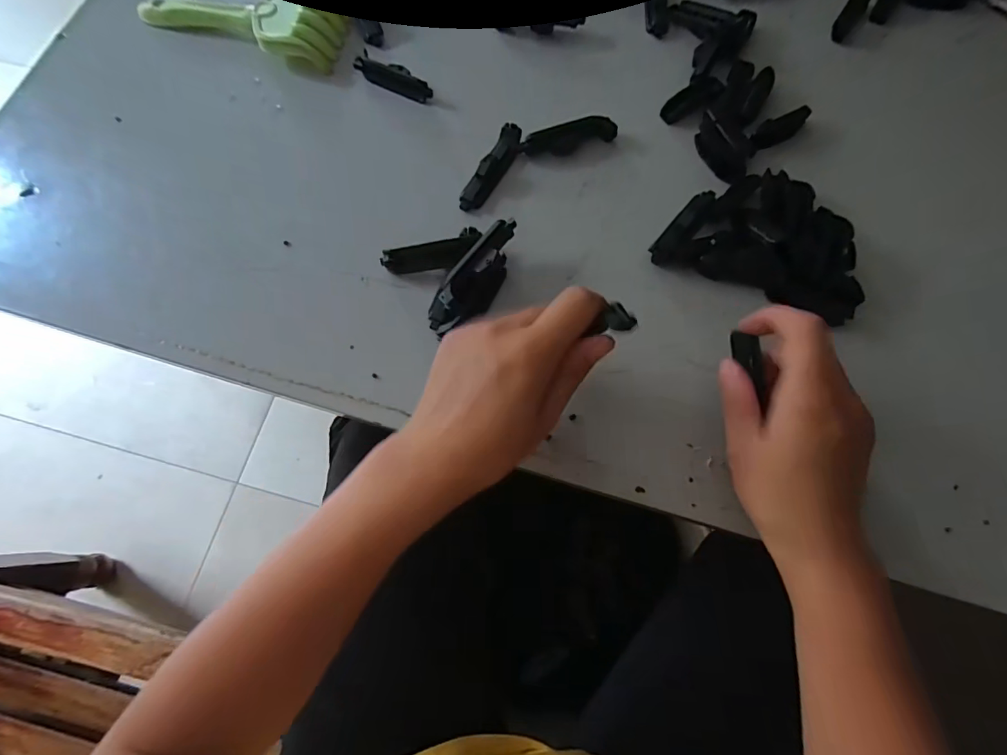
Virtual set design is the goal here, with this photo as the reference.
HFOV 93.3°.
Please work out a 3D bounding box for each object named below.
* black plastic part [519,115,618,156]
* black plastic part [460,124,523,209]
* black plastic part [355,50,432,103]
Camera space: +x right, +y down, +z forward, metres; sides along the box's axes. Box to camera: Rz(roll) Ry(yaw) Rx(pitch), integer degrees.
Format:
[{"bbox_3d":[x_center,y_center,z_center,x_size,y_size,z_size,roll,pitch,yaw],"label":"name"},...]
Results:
[{"bbox_3d":[0.050,-0.181,0.357,0.073,0.021,0.013,-15,72,-3],"label":"black plastic part"},{"bbox_3d":[-0.009,-0.157,0.357,0.016,0.015,0.074,28,75,11],"label":"black plastic part"},{"bbox_3d":[-0.088,-0.242,0.384,0.069,0.016,0.017,25,75,10],"label":"black plastic part"}]

